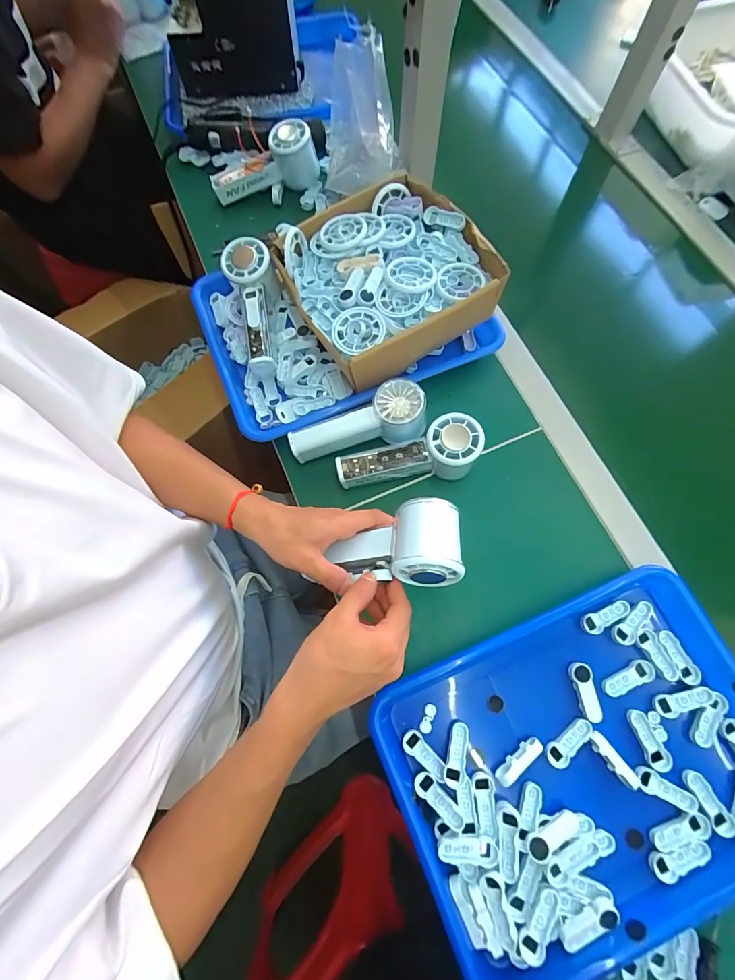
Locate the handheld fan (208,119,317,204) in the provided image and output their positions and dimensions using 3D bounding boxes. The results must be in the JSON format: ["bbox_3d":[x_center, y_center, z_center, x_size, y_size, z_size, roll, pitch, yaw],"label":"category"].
[{"bbox_3d":[-0.147,-0.461,0.588,0.159,0.069,0.049,-15,71,11],"label":"handheld fan"}]

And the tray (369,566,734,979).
[{"bbox_3d":[0.196,0.253,0.372,0.335,0.041,0.263,-21,72,-6],"label":"tray"}]

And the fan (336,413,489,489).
[{"bbox_3d":[0.049,-0.033,0.455,0.155,0.060,0.055,-14,71,12],"label":"fan"}]

